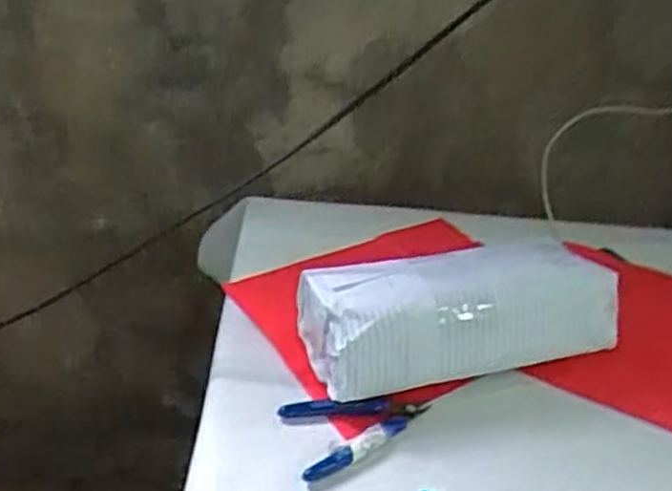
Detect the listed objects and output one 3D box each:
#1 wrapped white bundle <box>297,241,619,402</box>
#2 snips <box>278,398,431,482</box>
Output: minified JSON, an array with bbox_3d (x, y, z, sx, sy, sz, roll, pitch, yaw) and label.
[{"bbox_3d":[0.107,0.060,0.639,0.256,0.095,0.084,-5,36,-14],"label":"wrapped white bundle"},{"bbox_3d":[0.019,0.139,0.592,0.111,0.012,0.067,-9,37,-20],"label":"snips"}]

